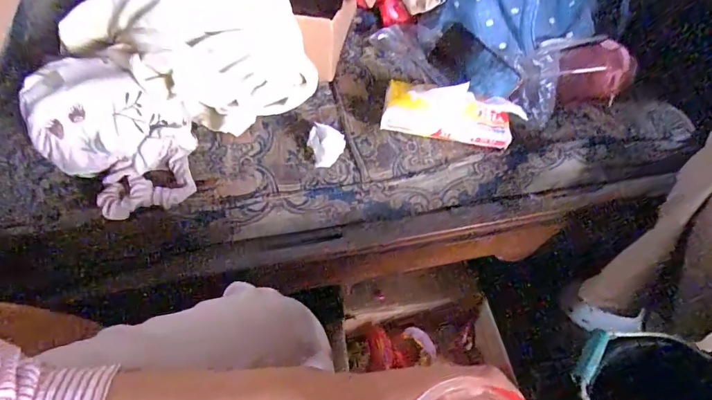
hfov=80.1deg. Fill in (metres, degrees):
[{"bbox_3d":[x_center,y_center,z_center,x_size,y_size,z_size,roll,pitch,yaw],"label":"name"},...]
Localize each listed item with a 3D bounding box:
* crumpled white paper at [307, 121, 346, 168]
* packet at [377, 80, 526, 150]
[{"bbox_3d":[-0.042,-0.070,0.557,0.047,0.028,0.059,14,53,5],"label":"crumpled white paper"},{"bbox_3d":[0.131,-0.133,0.592,0.178,0.073,0.083,10,53,2],"label":"packet"}]

